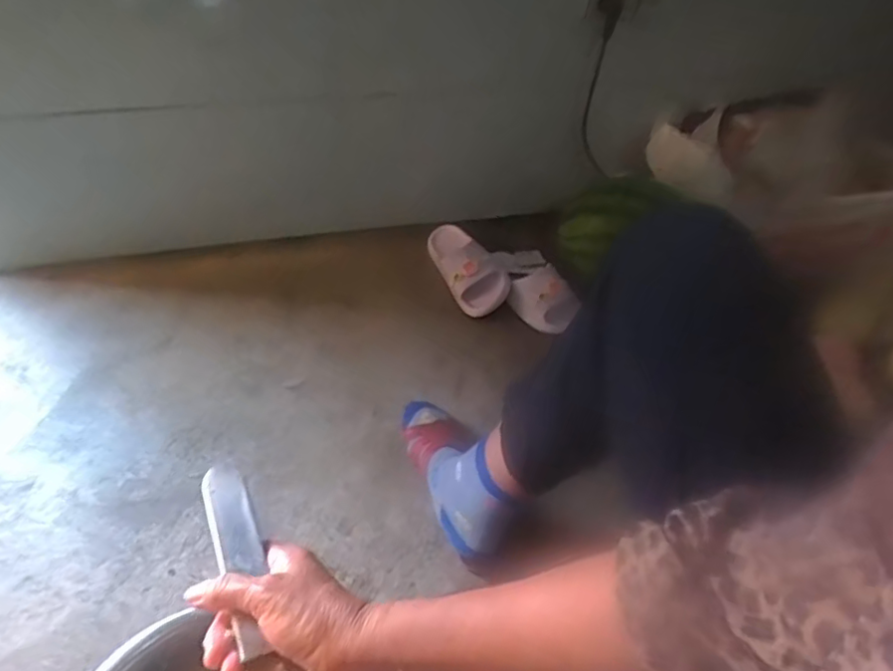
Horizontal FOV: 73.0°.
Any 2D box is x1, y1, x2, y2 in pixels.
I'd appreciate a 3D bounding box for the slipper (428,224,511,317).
[{"bbox_3d":[0.031,-0.123,1.011,0.082,0.059,0.188,-16,53,-19],"label":"slipper"}]

